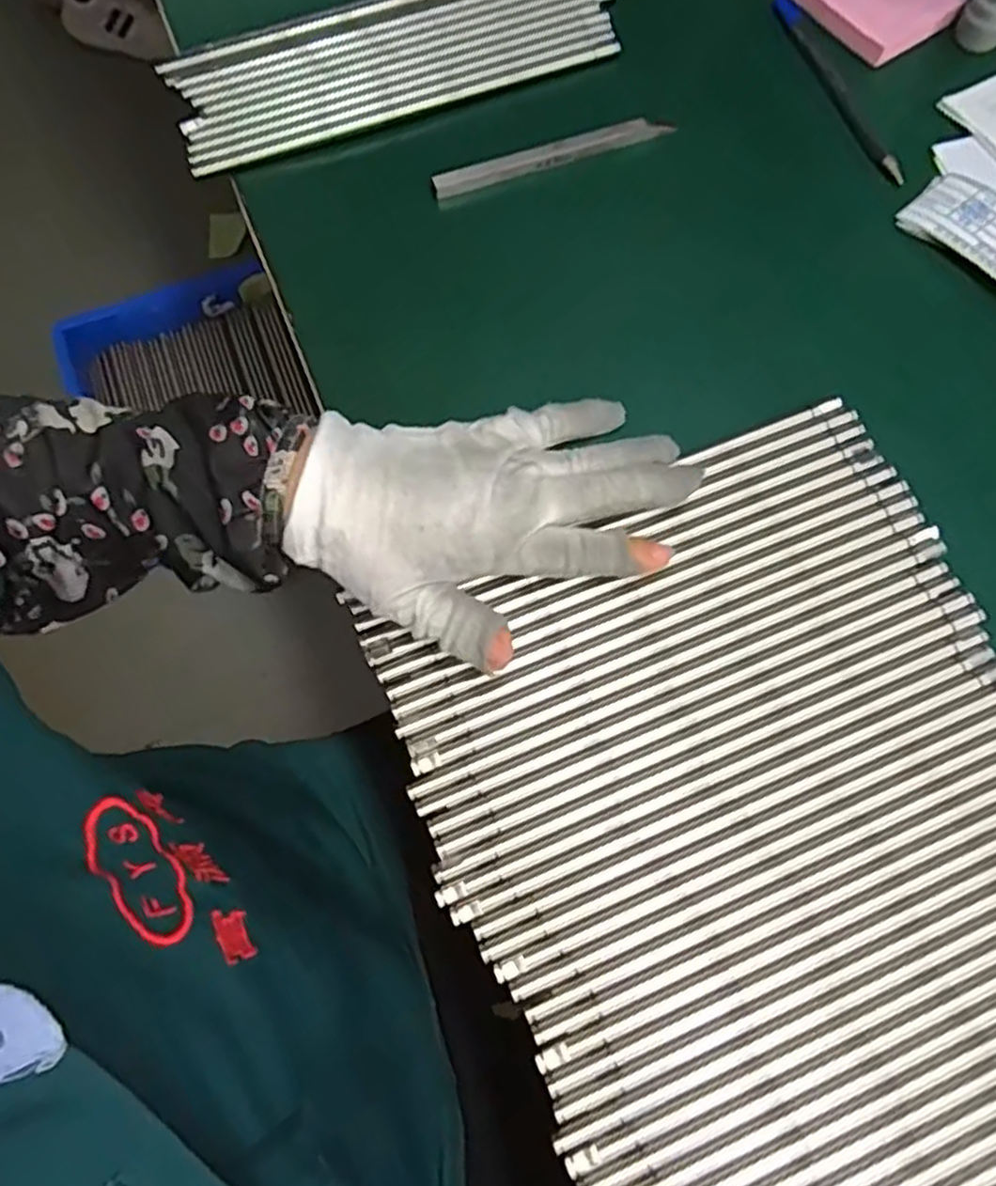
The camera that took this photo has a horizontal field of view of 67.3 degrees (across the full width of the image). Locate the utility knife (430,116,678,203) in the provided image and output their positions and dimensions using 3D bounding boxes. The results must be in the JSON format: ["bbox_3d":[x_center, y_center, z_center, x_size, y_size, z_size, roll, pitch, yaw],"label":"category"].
[{"bbox_3d":[0.029,-0.232,0.397,0.130,0.006,0.014,-22,73,-7],"label":"utility knife"}]

